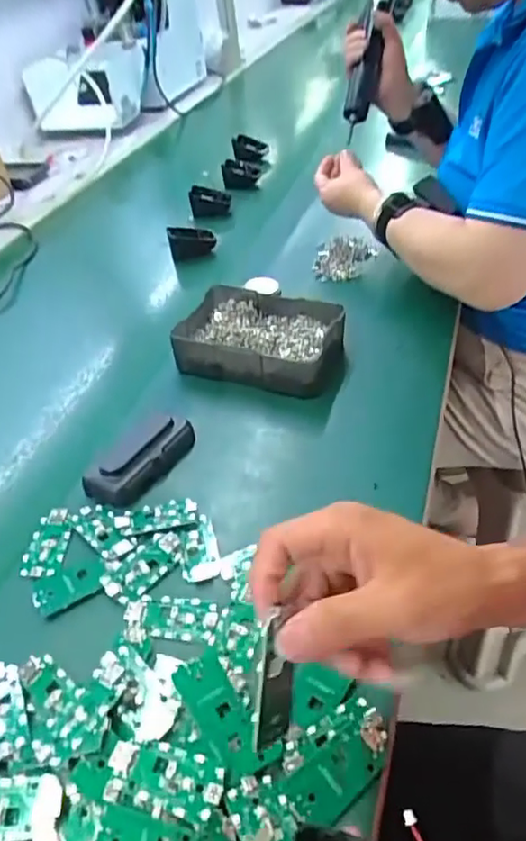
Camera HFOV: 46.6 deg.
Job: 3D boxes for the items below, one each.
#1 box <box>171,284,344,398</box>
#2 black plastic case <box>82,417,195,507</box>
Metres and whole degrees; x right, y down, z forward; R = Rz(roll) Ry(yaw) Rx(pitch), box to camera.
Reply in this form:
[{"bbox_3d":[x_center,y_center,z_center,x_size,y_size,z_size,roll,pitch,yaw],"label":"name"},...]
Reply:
[{"bbox_3d":[-0.001,-0.083,0.654,0.172,0.058,0.124,12,44,22],"label":"box"},{"bbox_3d":[-0.100,0.035,0.532,0.038,0.021,0.107,29,52,36],"label":"black plastic case"}]

